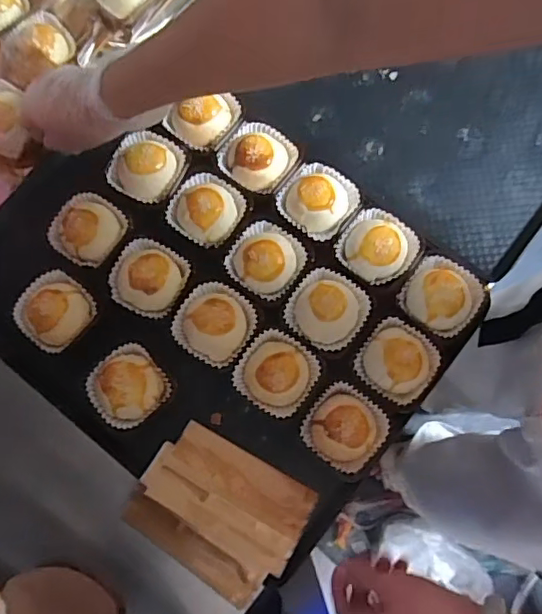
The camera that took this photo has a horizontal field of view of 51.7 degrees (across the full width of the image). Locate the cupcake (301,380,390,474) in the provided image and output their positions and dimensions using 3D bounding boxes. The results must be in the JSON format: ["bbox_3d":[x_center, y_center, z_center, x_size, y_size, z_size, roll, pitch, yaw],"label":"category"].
[{"bbox_3d":[0.066,0.109,0.505,0.067,0.047,0.067,0,77,0],"label":"cupcake"}]

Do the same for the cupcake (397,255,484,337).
[{"bbox_3d":[0.161,-0.011,0.525,0.068,0.047,0.074,36,79,8],"label":"cupcake"}]

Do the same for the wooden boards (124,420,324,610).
[{"bbox_3d":[-0.047,0.180,0.500,0.142,0.020,0.110,30,78,6],"label":"wooden boards"}]

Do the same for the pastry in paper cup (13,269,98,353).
[{"bbox_3d":[-0.203,0.005,0.530,0.066,0.047,0.066,0,77,0],"label":"pastry in paper cup"}]

